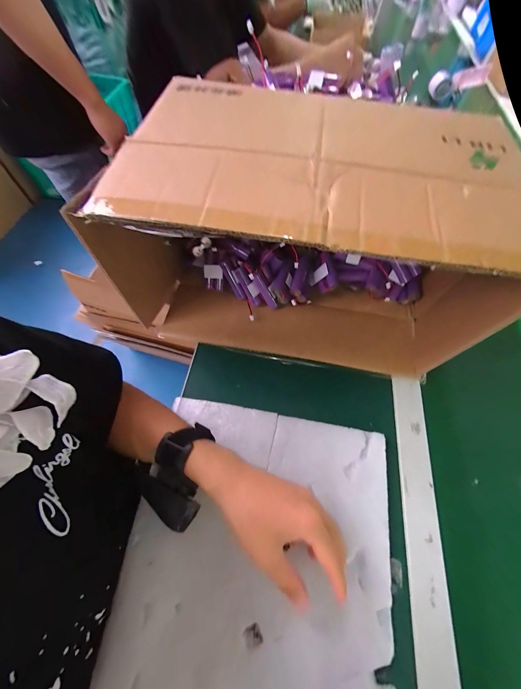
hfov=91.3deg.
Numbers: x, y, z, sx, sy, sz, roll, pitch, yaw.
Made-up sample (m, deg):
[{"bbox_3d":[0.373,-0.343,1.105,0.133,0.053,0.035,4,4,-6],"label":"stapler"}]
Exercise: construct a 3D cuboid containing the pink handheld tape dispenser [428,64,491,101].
[{"bbox_3d":[0.649,-0.867,0.838,0.169,0.050,0.068,-13,61,5],"label":"pink handheld tape dispenser"}]

